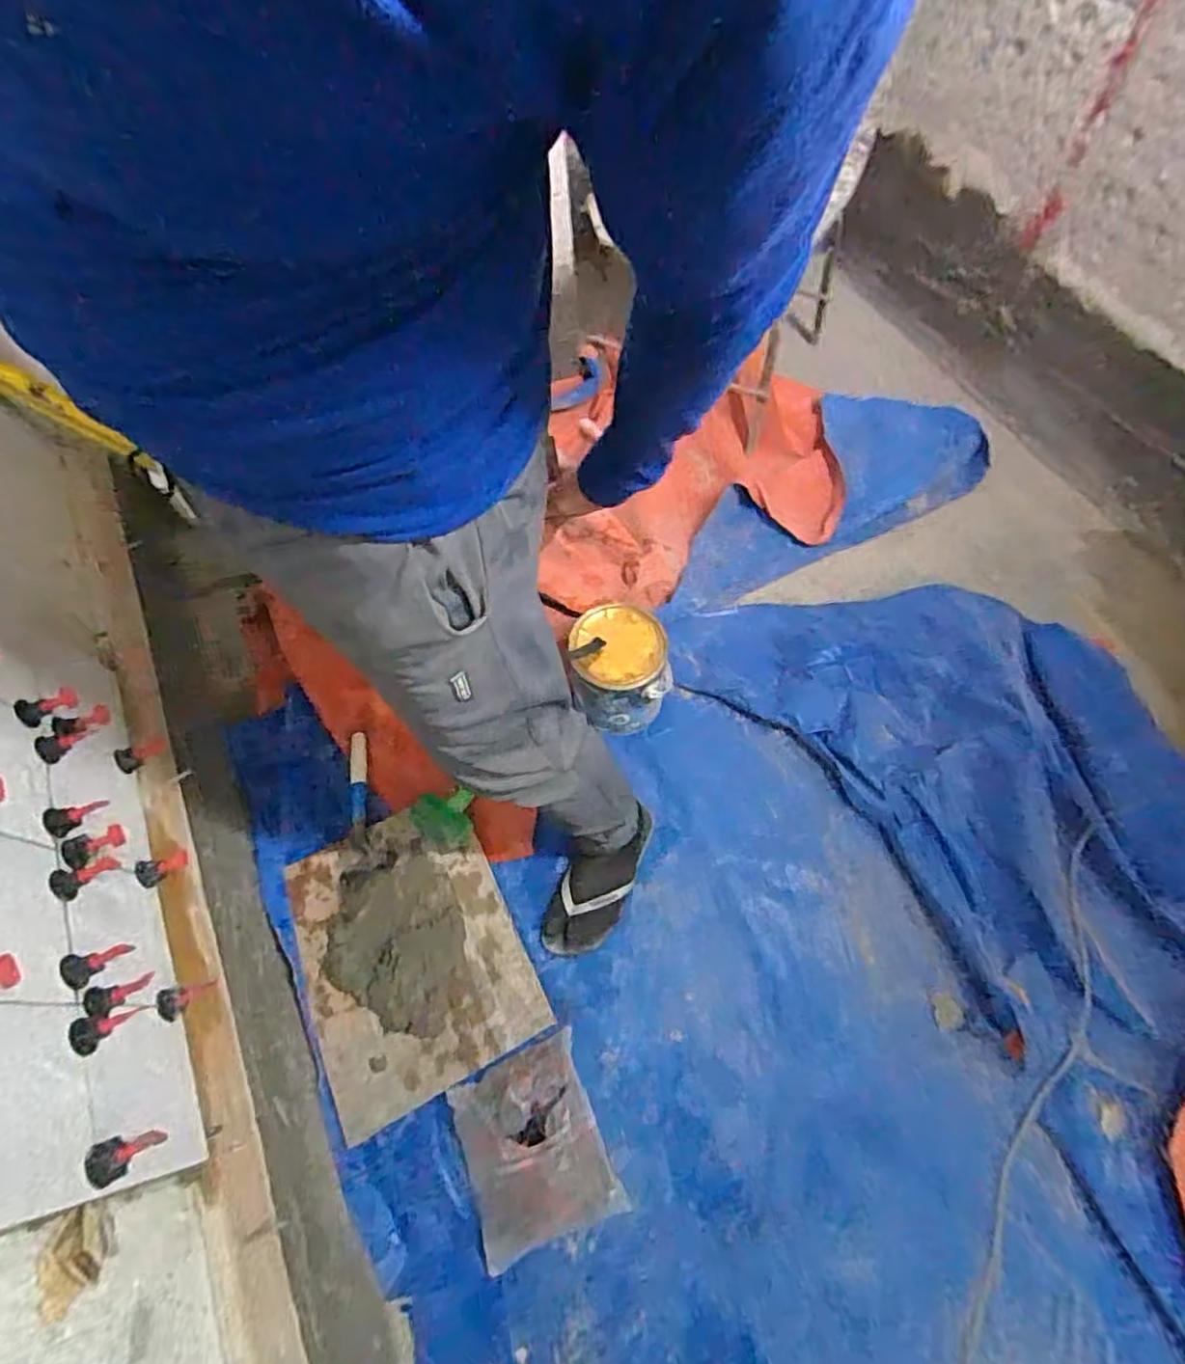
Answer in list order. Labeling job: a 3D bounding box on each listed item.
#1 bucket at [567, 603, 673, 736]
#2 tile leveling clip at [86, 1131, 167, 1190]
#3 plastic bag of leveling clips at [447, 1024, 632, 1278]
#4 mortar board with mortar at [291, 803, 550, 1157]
[{"bbox_3d":[0.043,-0.014,1.212,0.174,0.213,0.159,-1,63,3],"label":"bucket"},{"bbox_3d":[-0.379,0.385,0.545,0.043,0.034,0.031,-16,64,-5],"label":"tile leveling clip"},{"bbox_3d":[-0.089,0.657,0.954,0.189,0.057,0.227,-20,64,-8],"label":"plastic bag of leveling clips"},{"bbox_3d":[-0.299,0.422,1.081,0.322,0.056,0.427,-24,65,-11],"label":"mortar board with mortar"}]

